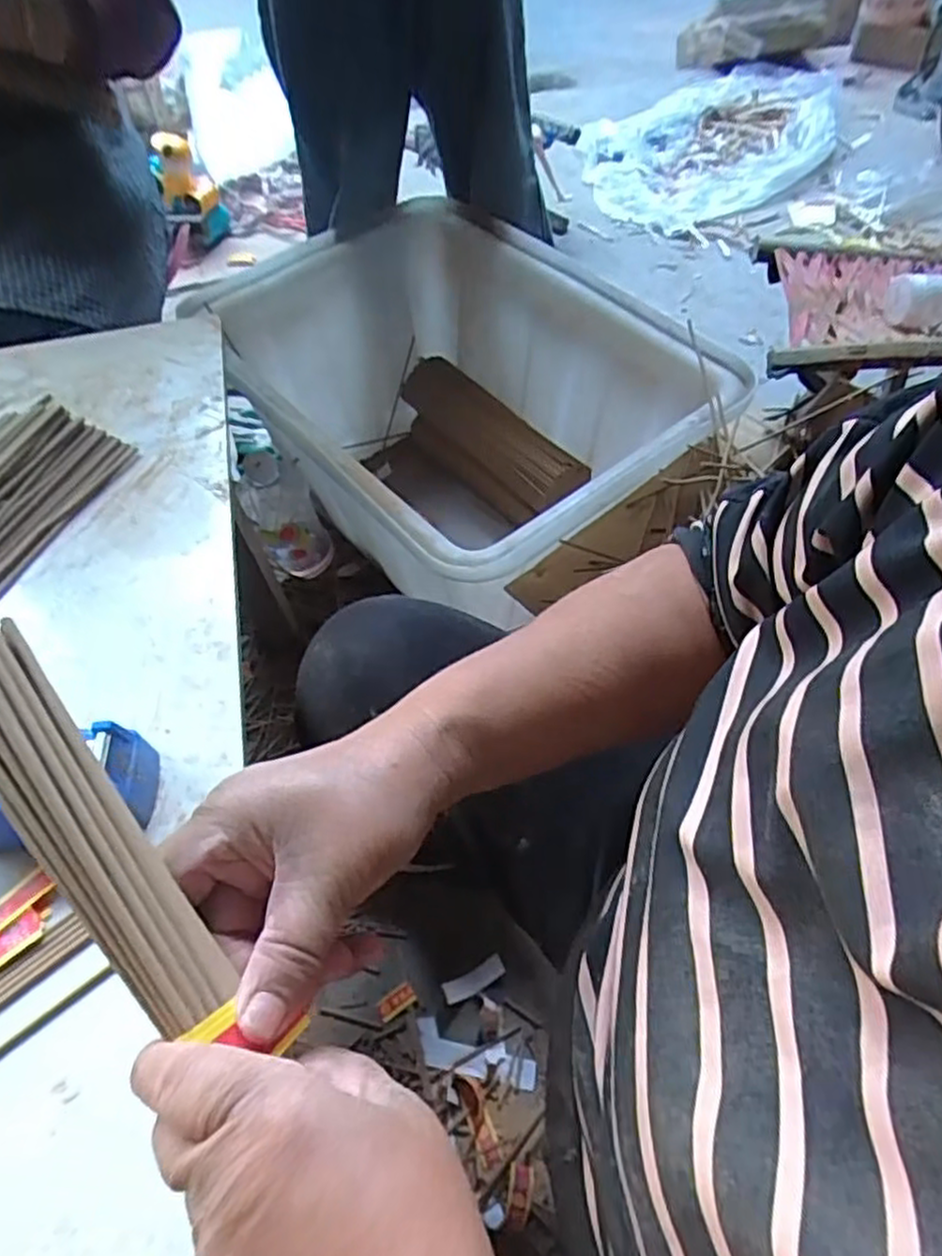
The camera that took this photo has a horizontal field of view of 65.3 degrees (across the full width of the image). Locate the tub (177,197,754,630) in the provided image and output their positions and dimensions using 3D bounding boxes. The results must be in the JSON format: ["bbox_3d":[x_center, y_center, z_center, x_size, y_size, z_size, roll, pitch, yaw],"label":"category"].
[{"bbox_3d":[-0.028,-0.262,0.988,0.448,0.326,0.625,-35,61,-19],"label":"tub"}]

